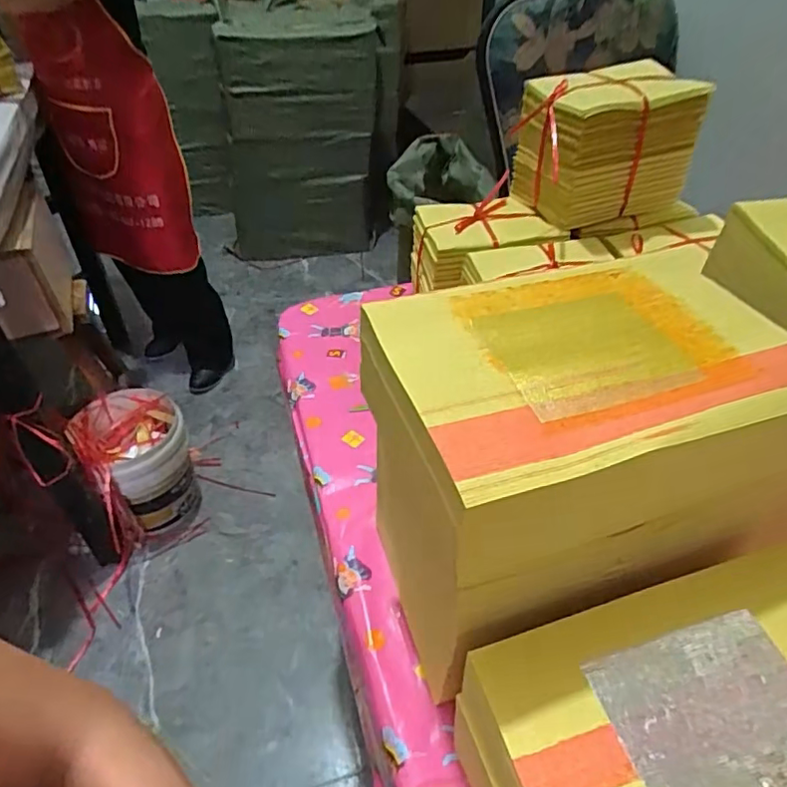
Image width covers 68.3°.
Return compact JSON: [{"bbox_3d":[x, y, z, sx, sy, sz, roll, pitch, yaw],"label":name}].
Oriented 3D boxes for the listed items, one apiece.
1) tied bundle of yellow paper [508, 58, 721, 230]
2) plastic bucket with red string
[{"bbox_3d":[0.233,-0.284,0.661,0.174,0.143,0.124,-16,44,-15],"label":"tied bundle of yellow paper"},{"bbox_3d":[-0.600,0.174,1.425,0.217,0.268,0.246,-23,46,-21],"label":"plastic bucket with red string"}]

